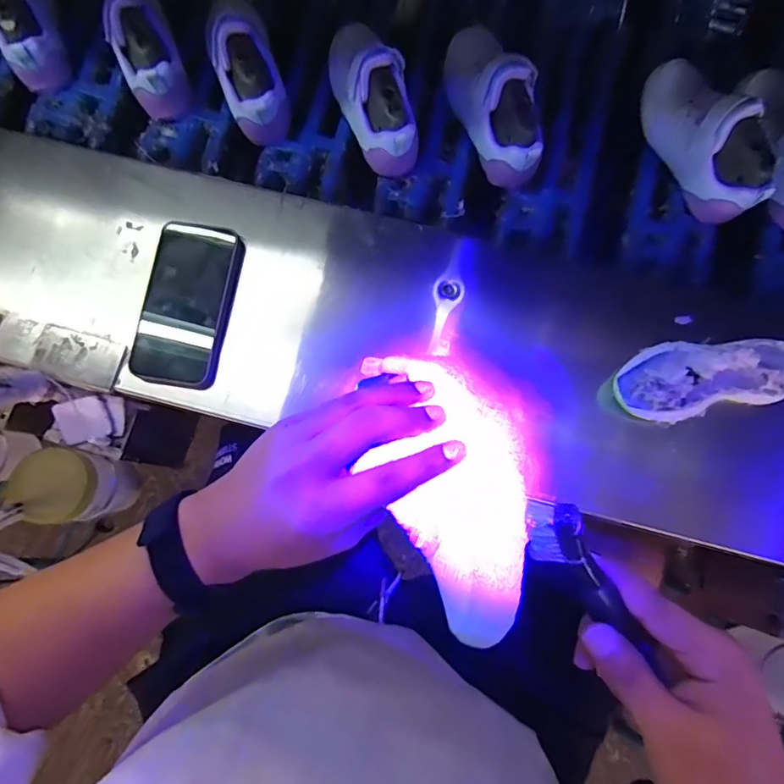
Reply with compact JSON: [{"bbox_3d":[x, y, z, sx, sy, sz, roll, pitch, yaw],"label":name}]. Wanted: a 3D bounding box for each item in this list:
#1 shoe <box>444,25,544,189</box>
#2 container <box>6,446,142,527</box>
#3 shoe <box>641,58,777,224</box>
[{"bbox_3d":[0.106,-0.314,0.517,0.069,0.084,0.187,-22,79,-1],"label":"shoe"},{"bbox_3d":[-0.334,0.098,0.512,0.074,0.074,0.076,7,84,4],"label":"container"},{"bbox_3d":[0.326,-0.267,0.501,0.059,0.088,0.178,-28,83,0],"label":"shoe"}]

